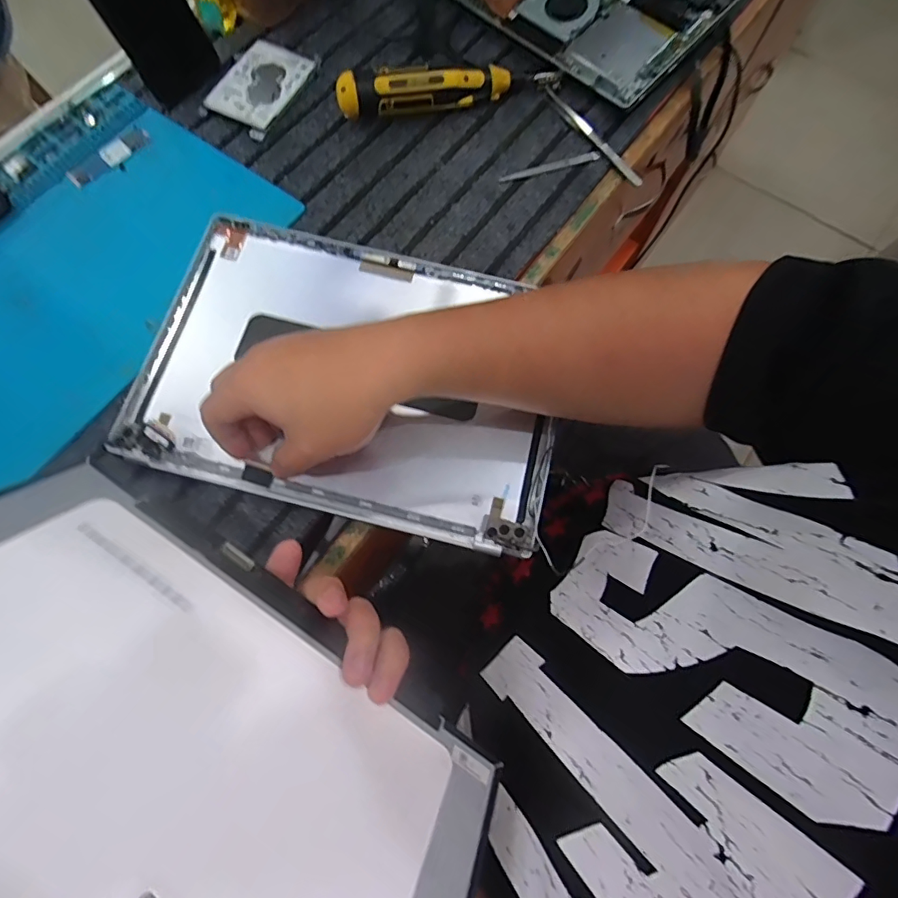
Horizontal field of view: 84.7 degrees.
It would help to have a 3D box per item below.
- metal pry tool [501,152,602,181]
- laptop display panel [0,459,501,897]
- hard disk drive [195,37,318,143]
[{"bbox_3d":[0.095,-0.262,0.459,0.097,0.007,0.010,-13,74,-5],"label":"metal pry tool"},{"bbox_3d":[-0.119,0.130,0.220,0.299,0.186,0.007,37,116,2],"label":"laptop display panel"},{"bbox_3d":[-0.178,-0.340,0.463,0.071,0.012,0.105,25,74,7],"label":"hard disk drive"}]

